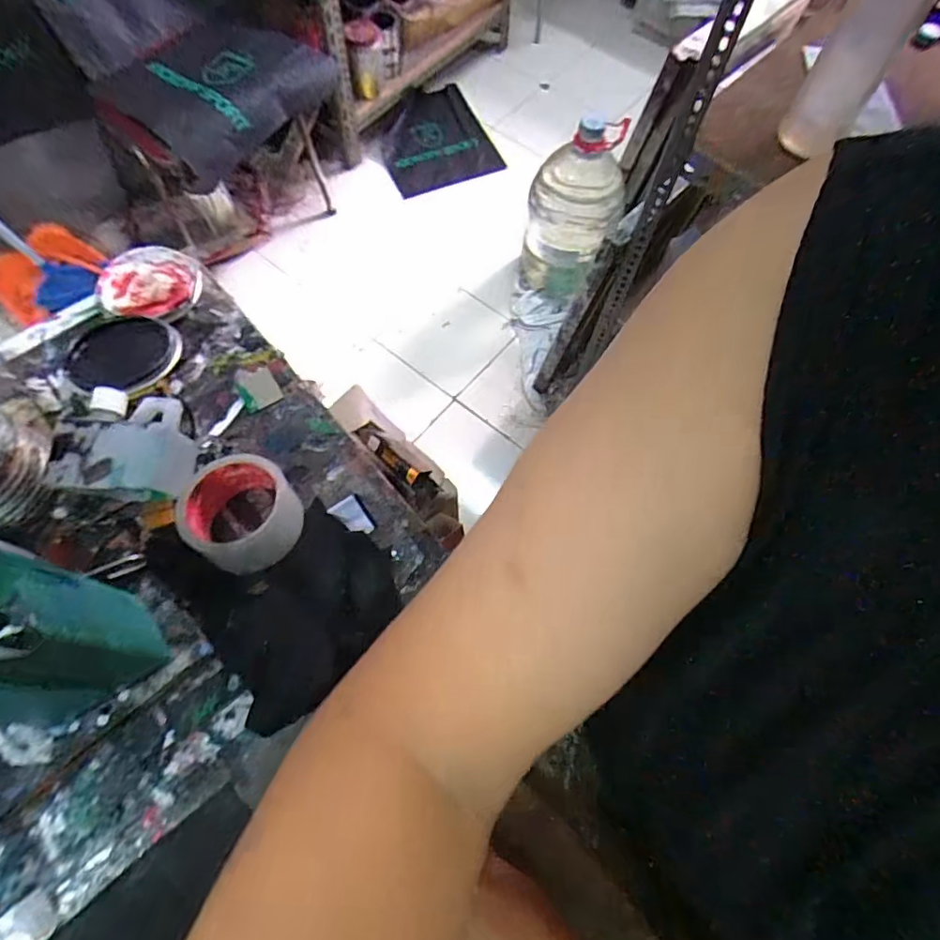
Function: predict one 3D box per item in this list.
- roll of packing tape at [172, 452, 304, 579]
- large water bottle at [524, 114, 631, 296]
[{"bbox_3d":[-0.202,0.036,0.482,0.108,0.056,0.094,9,66,2],"label":"roll of packing tape"},{"bbox_3d":[0.274,-0.702,1.488,0.246,0.432,0.246,14,67,4],"label":"large water bottle"}]

